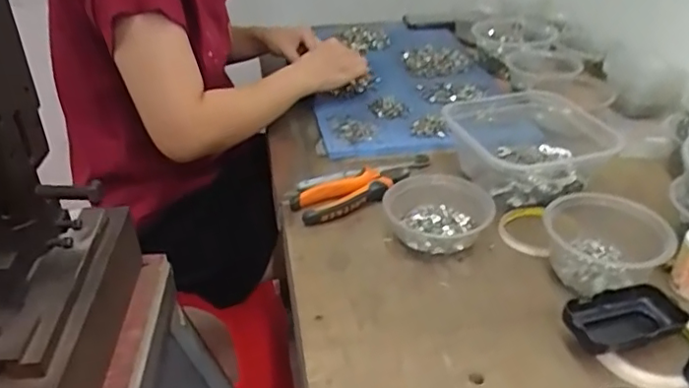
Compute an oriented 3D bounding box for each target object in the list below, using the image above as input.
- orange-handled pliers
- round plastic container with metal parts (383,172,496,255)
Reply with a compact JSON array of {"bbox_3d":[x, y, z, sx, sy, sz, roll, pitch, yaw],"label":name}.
[{"bbox_3d":[0.015,-0.004,0.707,0.154,0.030,0.057,-17,35,-22],"label":"orange-handled pliers"},{"bbox_3d":[0.101,0.022,0.647,0.110,0.052,0.093,-1,33,3],"label":"round plastic container with metal parts"}]

